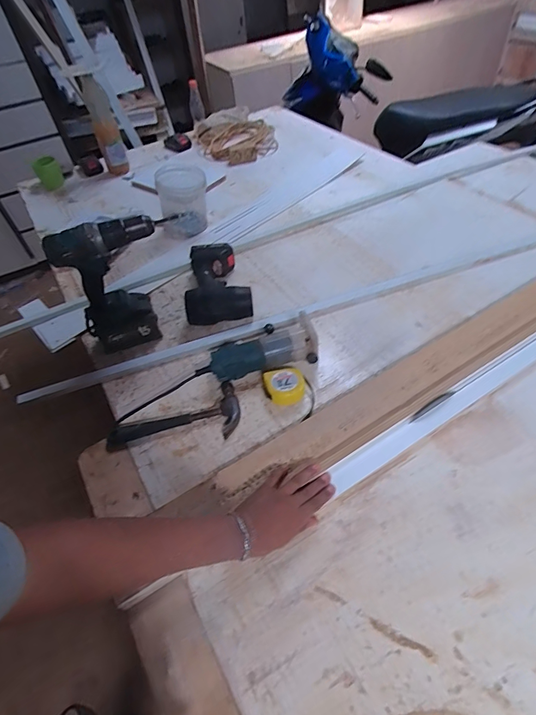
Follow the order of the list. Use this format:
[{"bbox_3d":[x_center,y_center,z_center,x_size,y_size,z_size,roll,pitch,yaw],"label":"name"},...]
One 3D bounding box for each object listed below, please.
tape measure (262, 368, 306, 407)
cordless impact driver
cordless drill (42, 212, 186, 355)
[{"bbox_3d":[0.031,0.058,0.767,0.080,0.043,0.072,-6,48,1],"label":"tape measure"},{"bbox_3d":[-0.120,-0.186,0.975,0.153,0.083,0.244,-6,48,1],"label":"cordless impact driver"},{"bbox_3d":[-0.301,-0.148,0.824,0.216,0.279,0.071,-16,49,-8],"label":"cordless drill"}]

